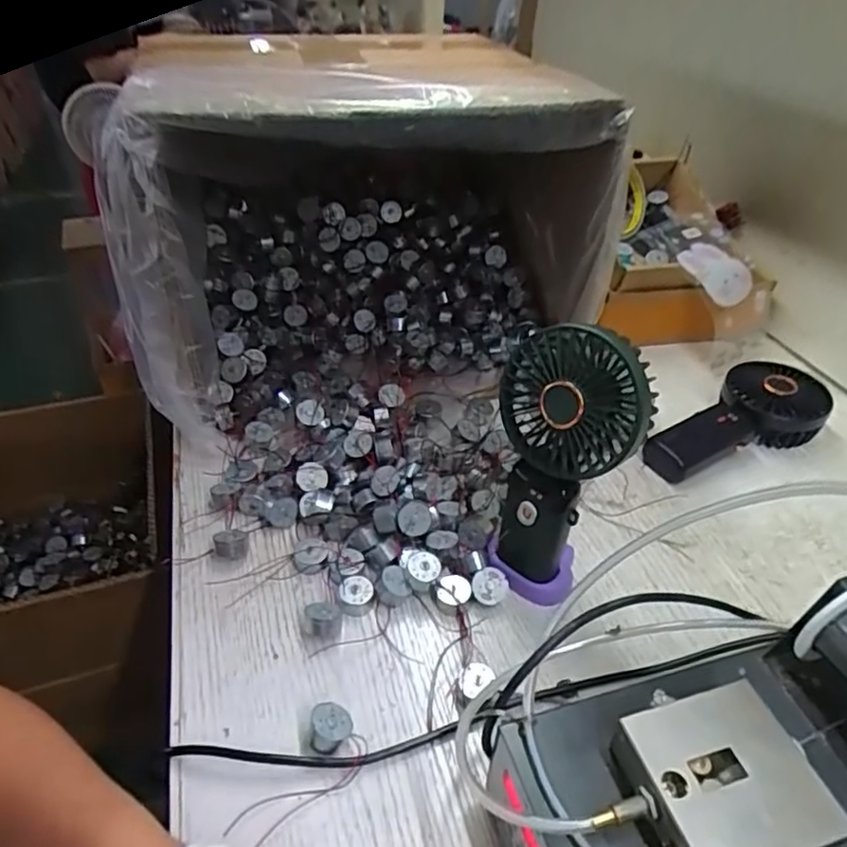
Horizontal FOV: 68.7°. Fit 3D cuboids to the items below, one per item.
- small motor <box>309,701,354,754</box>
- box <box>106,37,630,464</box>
[{"bbox_3d":[-0.050,0.166,0.338,0.021,0.017,0.025,0,38,-1],"label":"small motor"},{"bbox_3d":[-0.060,-0.174,0.552,0.391,0.270,0.236,-14,41,-19],"label":"box"}]

